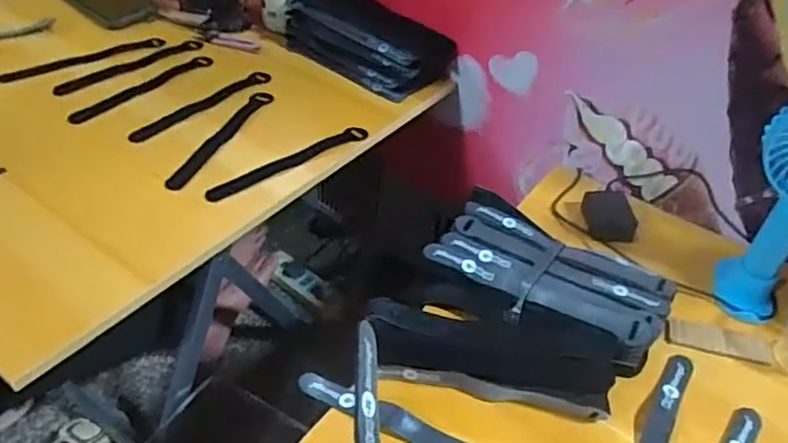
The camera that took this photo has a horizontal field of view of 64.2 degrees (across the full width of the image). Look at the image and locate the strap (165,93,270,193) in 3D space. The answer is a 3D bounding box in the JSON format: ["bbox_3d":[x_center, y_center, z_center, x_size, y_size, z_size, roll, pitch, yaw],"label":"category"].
[{"bbox_3d":[-0.188,-0.096,0.702,0.028,0.004,0.216,11,37,10],"label":"strap"}]

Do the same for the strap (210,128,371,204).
[{"bbox_3d":[-0.108,-0.064,0.672,0.201,0.006,0.026,-29,55,-36],"label":"strap"}]

